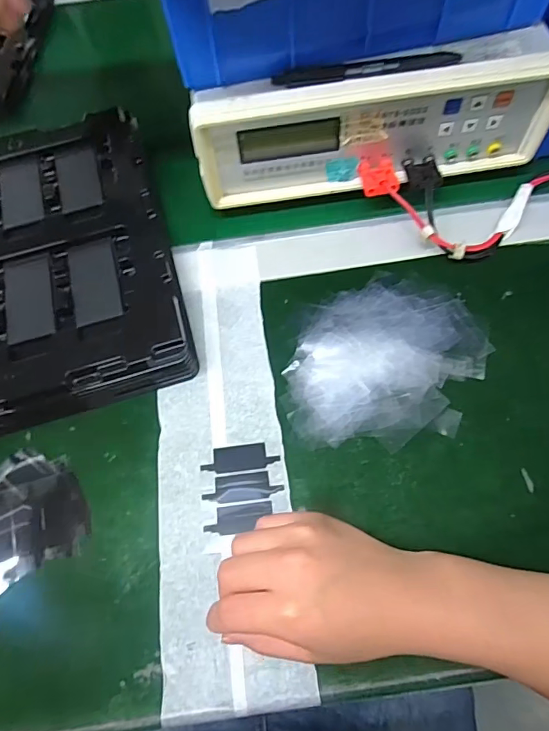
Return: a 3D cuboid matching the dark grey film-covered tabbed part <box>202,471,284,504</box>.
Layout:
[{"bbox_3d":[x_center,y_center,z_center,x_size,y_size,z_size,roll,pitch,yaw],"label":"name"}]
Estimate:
[{"bbox_3d":[-0.022,0.086,0.328,0.054,0.004,0.019,-6,67,0],"label":"dark grey film-covered tabbed part"}]

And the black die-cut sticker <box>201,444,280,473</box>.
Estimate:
[{"bbox_3d":[-0.025,0.067,0.337,0.054,0.004,0.019,-7,67,-1],"label":"black die-cut sticker"}]

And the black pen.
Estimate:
[{"bbox_3d":[0.067,-0.216,0.341,0.134,0.014,0.015,-8,67,-1],"label":"black pen"}]

